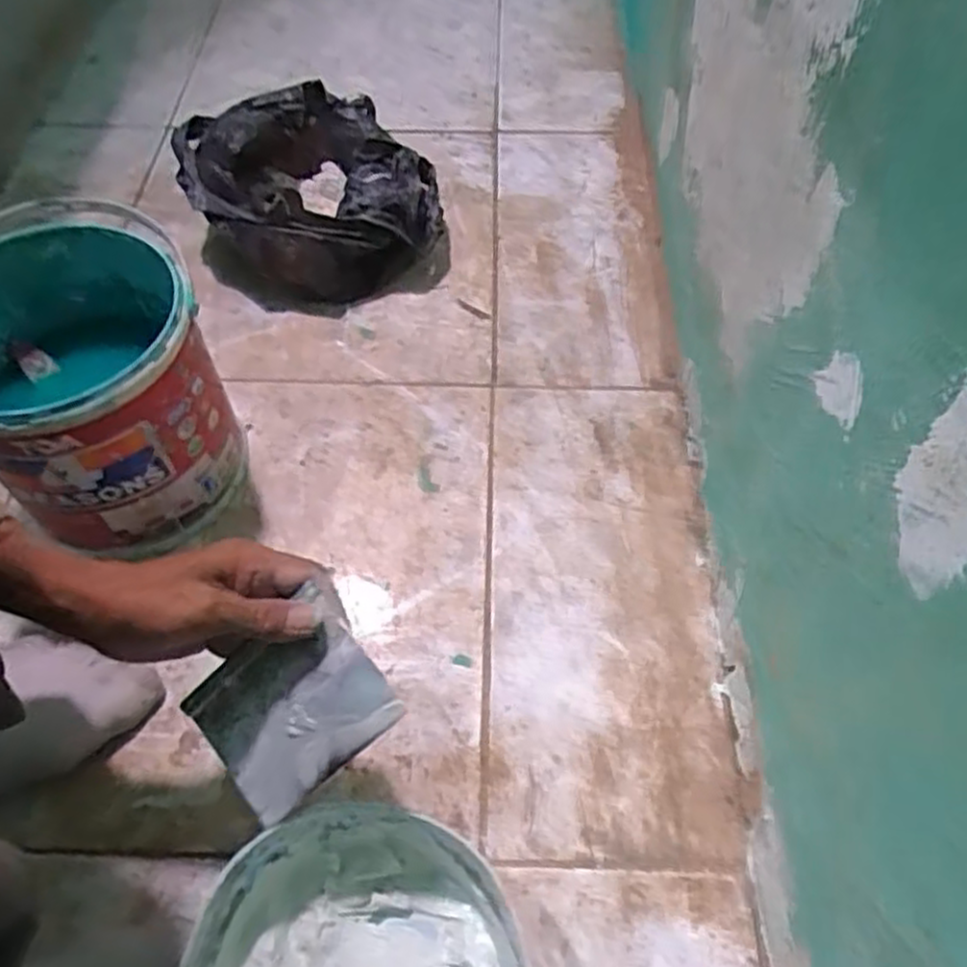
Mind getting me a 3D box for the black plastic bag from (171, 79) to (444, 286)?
[{"bbox_3d":[-0.177,-0.303,0.798,0.224,0.109,0.208,-24,59,-15],"label":"black plastic bag"}]

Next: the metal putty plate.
[{"bbox_3d":[-0.110,0.127,0.441,0.118,0.005,0.089,-44,77,15],"label":"metal putty plate"}]

